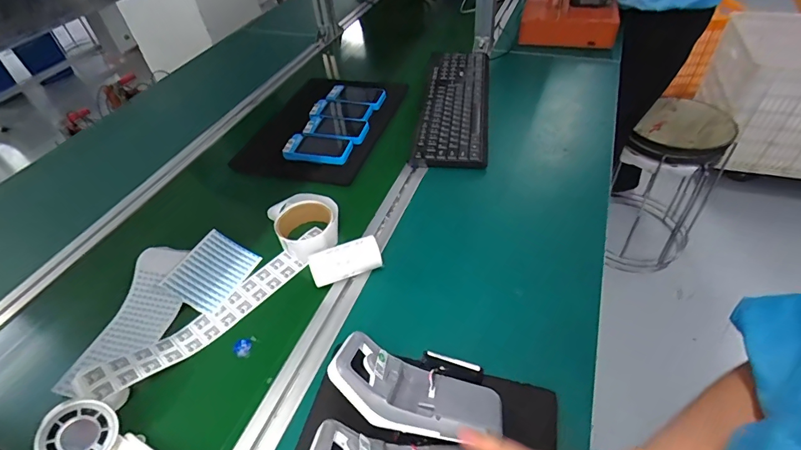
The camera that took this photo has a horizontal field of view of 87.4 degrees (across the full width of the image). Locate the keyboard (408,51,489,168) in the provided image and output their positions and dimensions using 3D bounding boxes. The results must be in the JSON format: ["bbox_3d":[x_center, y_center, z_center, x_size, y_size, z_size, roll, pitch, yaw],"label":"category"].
[{"bbox_3d":[0.114,-0.261,0.882,0.136,0.032,0.451,3,46,9],"label":"keyboard"}]

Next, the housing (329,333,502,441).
[{"bbox_3d":[0.014,0.167,0.413,0.171,0.040,0.091,19,24,5],"label":"housing"}]

